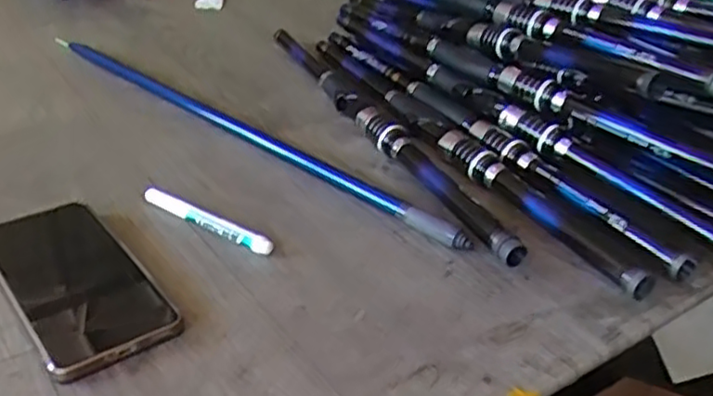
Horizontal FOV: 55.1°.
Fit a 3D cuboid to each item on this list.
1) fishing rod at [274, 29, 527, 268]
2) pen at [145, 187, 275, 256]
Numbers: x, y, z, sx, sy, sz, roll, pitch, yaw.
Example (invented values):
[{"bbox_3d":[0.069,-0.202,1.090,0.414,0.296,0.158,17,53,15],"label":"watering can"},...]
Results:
[{"bbox_3d":[0.009,-0.084,0.666,0.037,0.024,0.524,-11,33,-22],"label":"fishing rod"},{"bbox_3d":[-0.110,0.016,0.497,0.122,0.012,0.013,22,35,28],"label":"pen"}]

